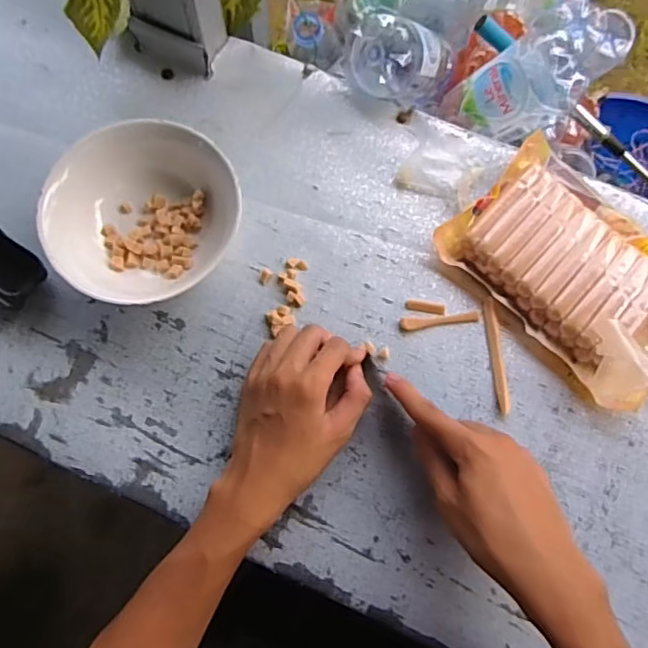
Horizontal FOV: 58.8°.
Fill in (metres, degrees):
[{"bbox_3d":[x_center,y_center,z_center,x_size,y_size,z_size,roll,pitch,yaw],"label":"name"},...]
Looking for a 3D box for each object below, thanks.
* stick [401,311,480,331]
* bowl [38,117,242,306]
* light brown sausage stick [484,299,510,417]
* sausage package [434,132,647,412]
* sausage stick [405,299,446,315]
[{"bbox_3d":[0.096,-0.003,0.475,0.066,0.006,0.009,-8,74,-3],"label":"stick"},{"bbox_3d":[-0.145,-0.087,0.468,0.147,0.066,0.138,0,74,-1],"label":"bowl"},{"bbox_3d":[0.141,0.026,0.467,0.011,0.007,0.093,-3,74,-2],"label":"light brown sausage stick"},{"bbox_3d":[0.211,-0.044,0.469,0.136,0.045,0.213,-43,79,-12],"label":"sausage package"},{"bbox_3d":[0.085,-0.014,0.478,0.033,0.004,0.009,10,74,2],"label":"sausage stick"}]

